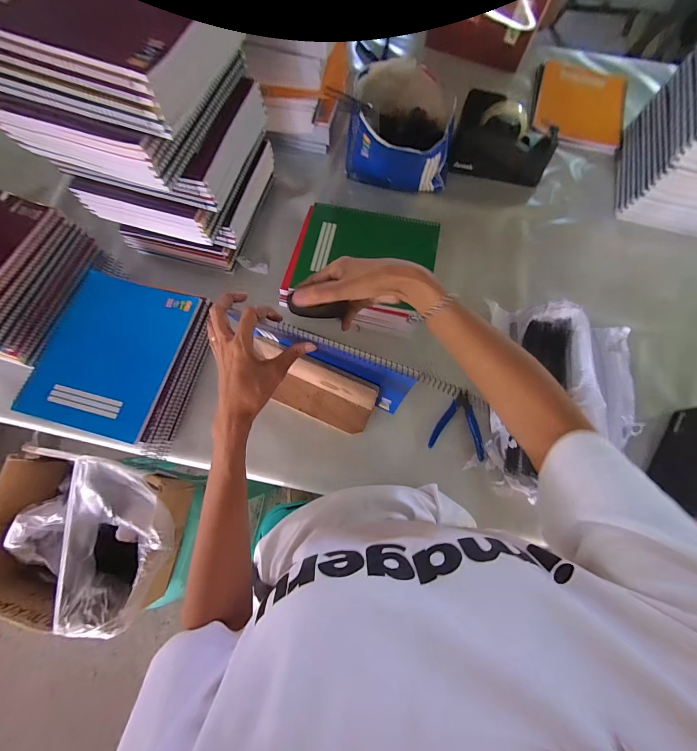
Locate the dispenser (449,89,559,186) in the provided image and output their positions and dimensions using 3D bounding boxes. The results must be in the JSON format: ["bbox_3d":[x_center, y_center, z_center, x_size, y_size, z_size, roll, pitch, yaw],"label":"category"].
[{"bbox_3d":[0.316,-0.479,0.674,0.196,0.111,0.076,10,72,2],"label":"dispenser"}]

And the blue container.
[{"bbox_3d":[0.109,-0.507,0.672,0.207,0.119,0.237,7,72,2],"label":"blue container"}]

